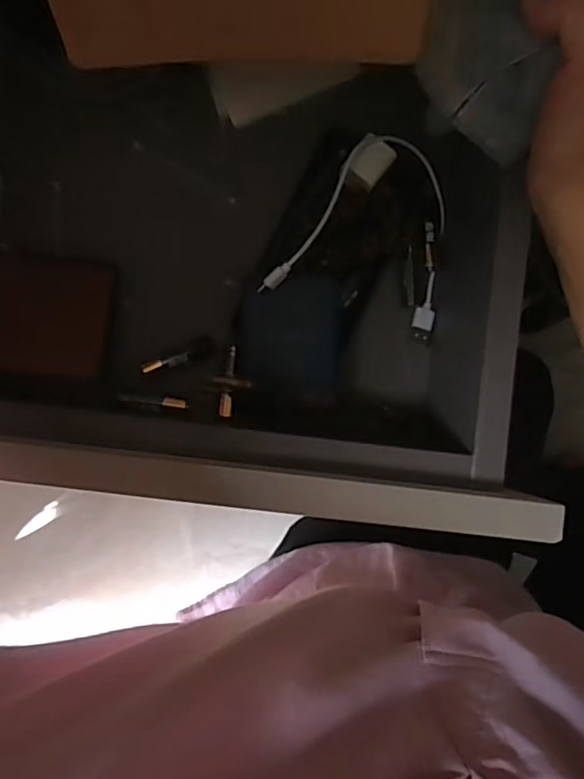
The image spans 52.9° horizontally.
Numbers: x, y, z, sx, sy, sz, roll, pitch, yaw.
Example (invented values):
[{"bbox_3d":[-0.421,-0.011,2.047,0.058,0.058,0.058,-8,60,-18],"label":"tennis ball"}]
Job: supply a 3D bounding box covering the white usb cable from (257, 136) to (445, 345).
[{"bbox_3d":[0.052,-0.104,0.384,0.116,0.039,0.122,15,85,-2],"label":"white usb cable"}]

